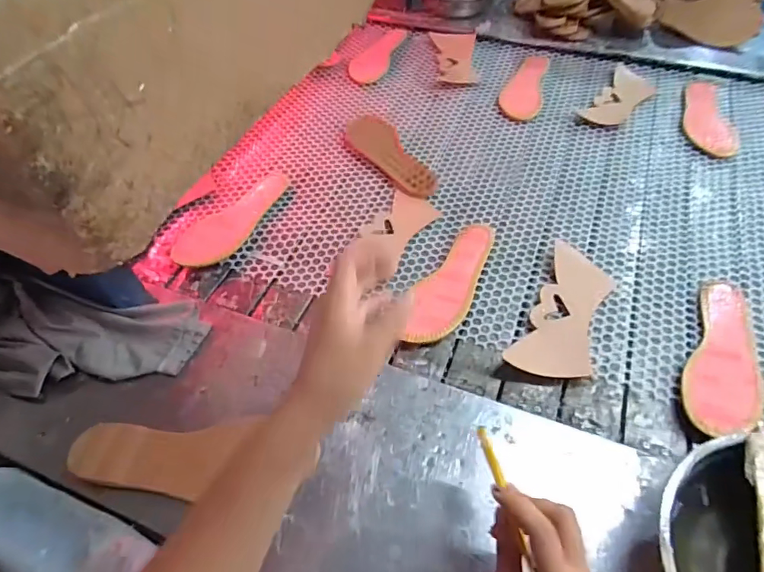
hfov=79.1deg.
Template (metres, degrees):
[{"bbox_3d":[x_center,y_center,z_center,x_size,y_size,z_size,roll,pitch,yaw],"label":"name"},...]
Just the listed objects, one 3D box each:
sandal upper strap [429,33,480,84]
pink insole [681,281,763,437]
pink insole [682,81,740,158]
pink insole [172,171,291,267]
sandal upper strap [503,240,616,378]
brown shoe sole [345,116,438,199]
[{"bbox_3d":[0.154,-0.487,0.983,0.091,0.005,0.179,1,59,5],"label":"sandal upper strap"},{"bbox_3d":[0.400,0.076,0.548,0.083,0.017,0.236,14,49,14],"label":"pink insole"},{"bbox_3d":[0.592,-0.313,0.844,0.081,0.024,0.215,11,54,10],"label":"pink insole"},{"bbox_3d":[-0.221,-0.107,0.715,0.094,0.009,0.227,29,59,21],"label":"pink insole"},{"bbox_3d":[0.235,0.035,0.588,0.087,0.019,0.208,25,57,19],"label":"sandal upper strap"},{"bbox_3d":[0.010,-0.230,0.807,0.086,0.008,0.242,-23,55,-15],"label":"brown shoe sole"}]

